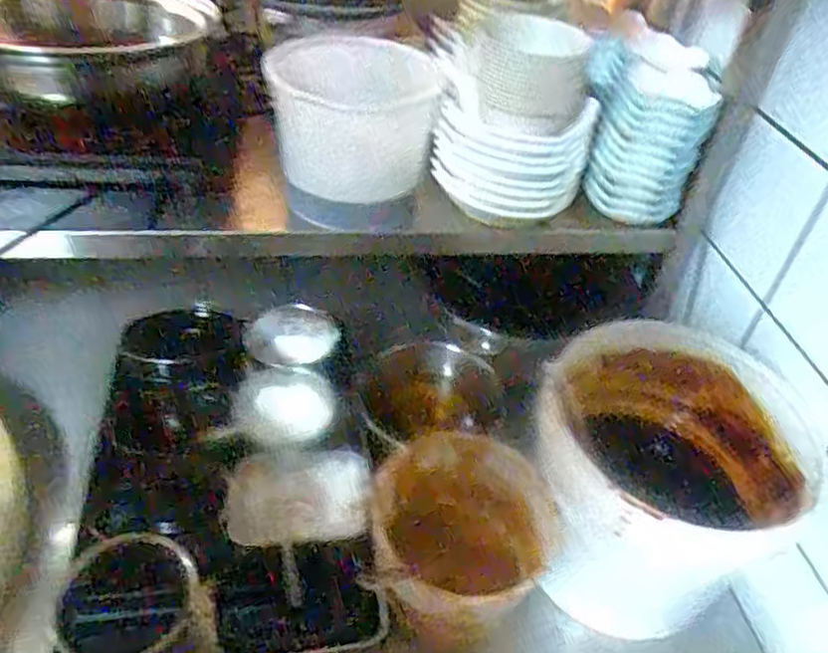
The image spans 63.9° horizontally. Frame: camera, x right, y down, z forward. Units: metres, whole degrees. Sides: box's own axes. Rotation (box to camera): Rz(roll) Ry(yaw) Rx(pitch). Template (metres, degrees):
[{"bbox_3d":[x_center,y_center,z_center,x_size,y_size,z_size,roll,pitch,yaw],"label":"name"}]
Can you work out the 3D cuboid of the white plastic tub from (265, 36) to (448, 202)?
[{"bbox_3d":[-0.071,-0.250,0.735,0.170,0.110,0.199,-1,42,-8],"label":"white plastic tub"}]

